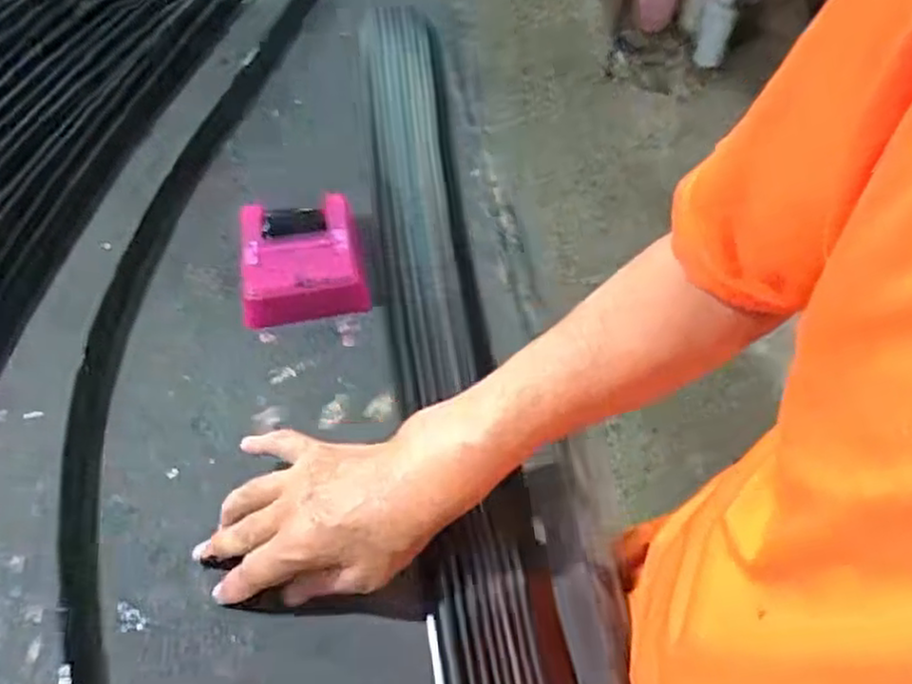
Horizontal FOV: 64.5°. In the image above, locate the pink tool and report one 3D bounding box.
[{"bbox_3d":[-0.131,-0.072,0.617,0.106,0.041,0.116,-9,55,-9],"label":"pink tool"}]

